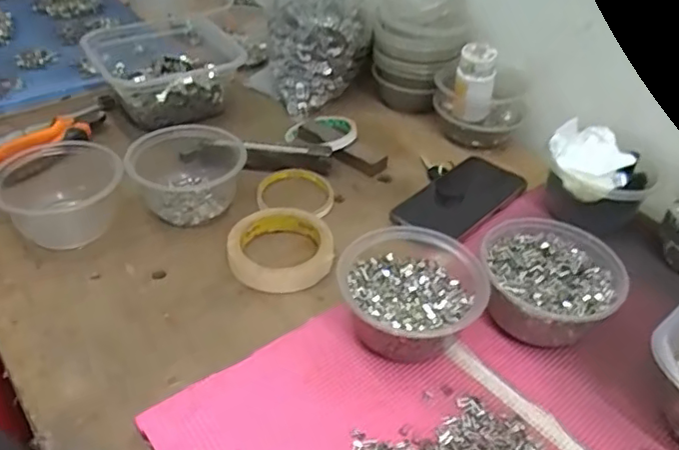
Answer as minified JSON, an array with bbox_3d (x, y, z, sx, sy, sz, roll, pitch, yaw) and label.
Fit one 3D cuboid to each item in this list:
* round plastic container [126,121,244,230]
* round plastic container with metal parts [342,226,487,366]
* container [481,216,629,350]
[{"bbox_3d":[-0.150,-0.059,0.623,0.125,0.053,0.125,2,39,-2],"label":"round plastic container"},{"bbox_3d":[0.060,0.056,0.484,0.109,0.054,0.118,2,39,-2],"label":"round plastic container with metal parts"},{"bbox_3d":[0.176,0.048,0.503,0.109,0.054,0.116,2,39,-2],"label":"container"}]

